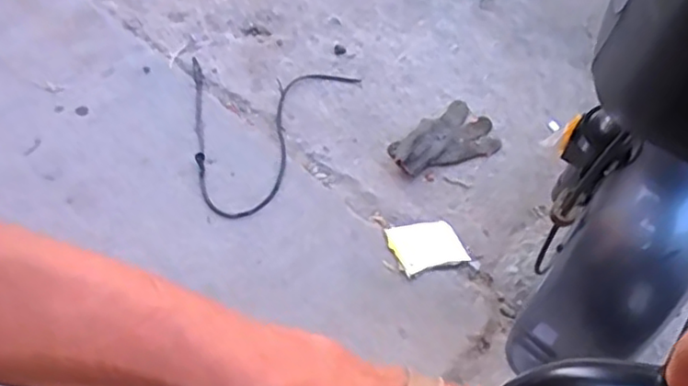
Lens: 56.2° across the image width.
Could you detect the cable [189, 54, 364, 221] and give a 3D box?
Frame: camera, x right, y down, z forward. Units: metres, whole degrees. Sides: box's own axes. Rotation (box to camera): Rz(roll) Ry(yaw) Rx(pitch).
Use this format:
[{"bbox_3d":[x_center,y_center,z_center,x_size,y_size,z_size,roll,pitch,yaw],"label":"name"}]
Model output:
[{"bbox_3d":[-0.108,-0.085,0.956,0.254,0.034,0.279,3,59,-4],"label":"cable"}]

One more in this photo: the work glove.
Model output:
[{"bbox_3d":[0.161,-0.081,0.982,0.182,0.032,0.106,-36,69,-24],"label":"work glove"}]

